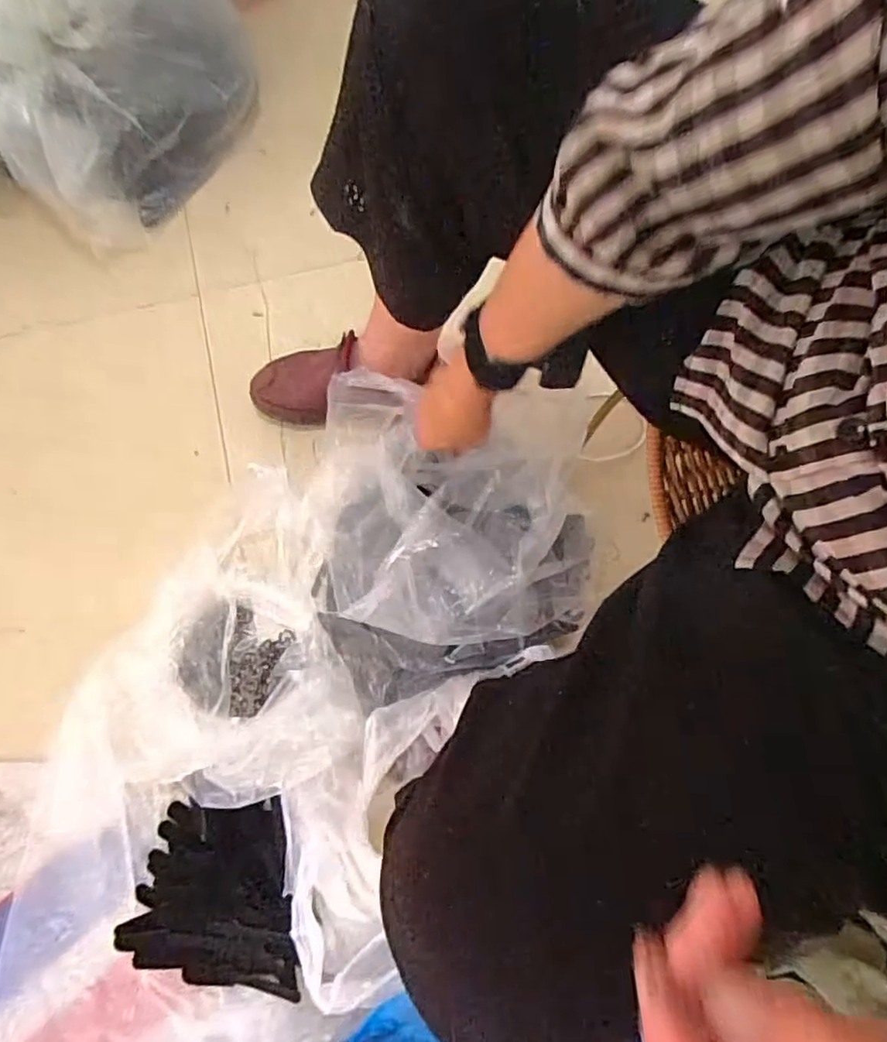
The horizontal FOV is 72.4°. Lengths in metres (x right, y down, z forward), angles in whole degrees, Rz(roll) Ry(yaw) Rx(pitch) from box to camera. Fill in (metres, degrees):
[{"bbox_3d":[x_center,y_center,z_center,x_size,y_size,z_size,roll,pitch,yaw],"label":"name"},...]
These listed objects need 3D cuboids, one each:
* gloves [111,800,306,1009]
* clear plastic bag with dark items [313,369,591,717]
[{"bbox_3d":[-0.232,0.373,0.599,0.174,0.053,0.174,-6,76,-1],"label":"gloves"},{"bbox_3d":[0.001,0.003,0.619,0.274,0.147,0.321,-7,76,-1],"label":"clear plastic bag with dark items"}]

